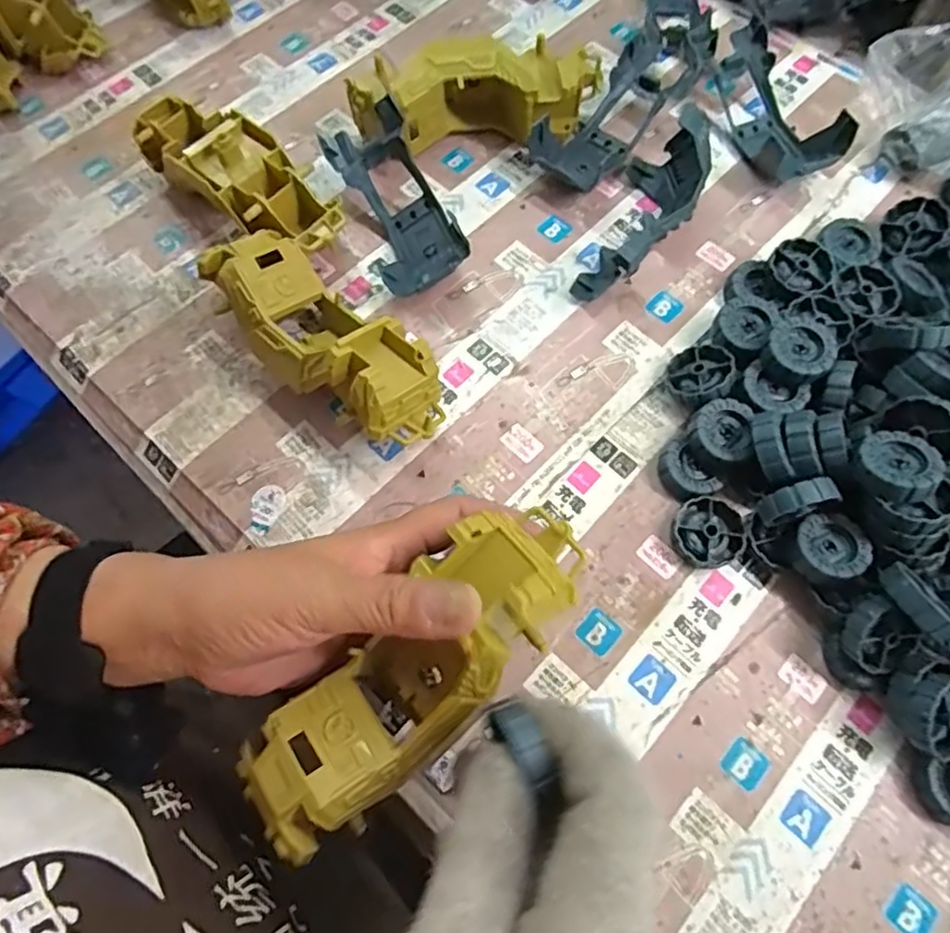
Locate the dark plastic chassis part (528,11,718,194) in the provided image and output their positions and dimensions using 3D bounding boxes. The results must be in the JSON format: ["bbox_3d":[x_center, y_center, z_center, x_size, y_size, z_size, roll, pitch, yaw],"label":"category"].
[{"bbox_3d":[0.119,-0.272,0.473,0.060,0.036,0.187,36,74,13],"label":"dark plastic chassis part"}]

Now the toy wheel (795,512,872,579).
[{"bbox_3d":[0.189,0.043,0.345,0.035,0.014,0.036,0,69,0],"label":"toy wheel"}]

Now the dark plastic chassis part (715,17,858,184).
[{"bbox_3d":[0.210,-0.255,0.460,0.051,0.037,0.129,-23,71,-8],"label":"dark plastic chassis part"}]

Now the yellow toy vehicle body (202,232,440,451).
[{"bbox_3d":[-0.087,-0.072,0.382,0.165,0.067,0.057,41,75,14],"label":"yellow toy vehicle body"}]

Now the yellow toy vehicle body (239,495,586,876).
[{"bbox_3d":[-0.022,0.087,0.274,0.167,0.056,0.055,-45,73,1],"label":"yellow toy vehicle body"}]

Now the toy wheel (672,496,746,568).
[{"bbox_3d":[0.131,0.038,0.363,0.038,0.012,0.038,0,69,0],"label":"toy wheel"}]

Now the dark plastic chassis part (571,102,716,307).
[{"bbox_3d":[0.113,-0.167,0.417,0.052,0.053,0.134,23,71,9],"label":"dark plastic chassis part"}]

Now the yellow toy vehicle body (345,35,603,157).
[{"bbox_3d":[0.002,-0.260,0.459,0.171,0.064,0.055,-4,69,-1],"label":"yellow toy vehicle body"}]

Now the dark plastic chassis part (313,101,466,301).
[{"bbox_3d":[-0.050,-0.173,0.432,0.059,0.046,0.137,-23,71,-8],"label":"dark plastic chassis part"}]

